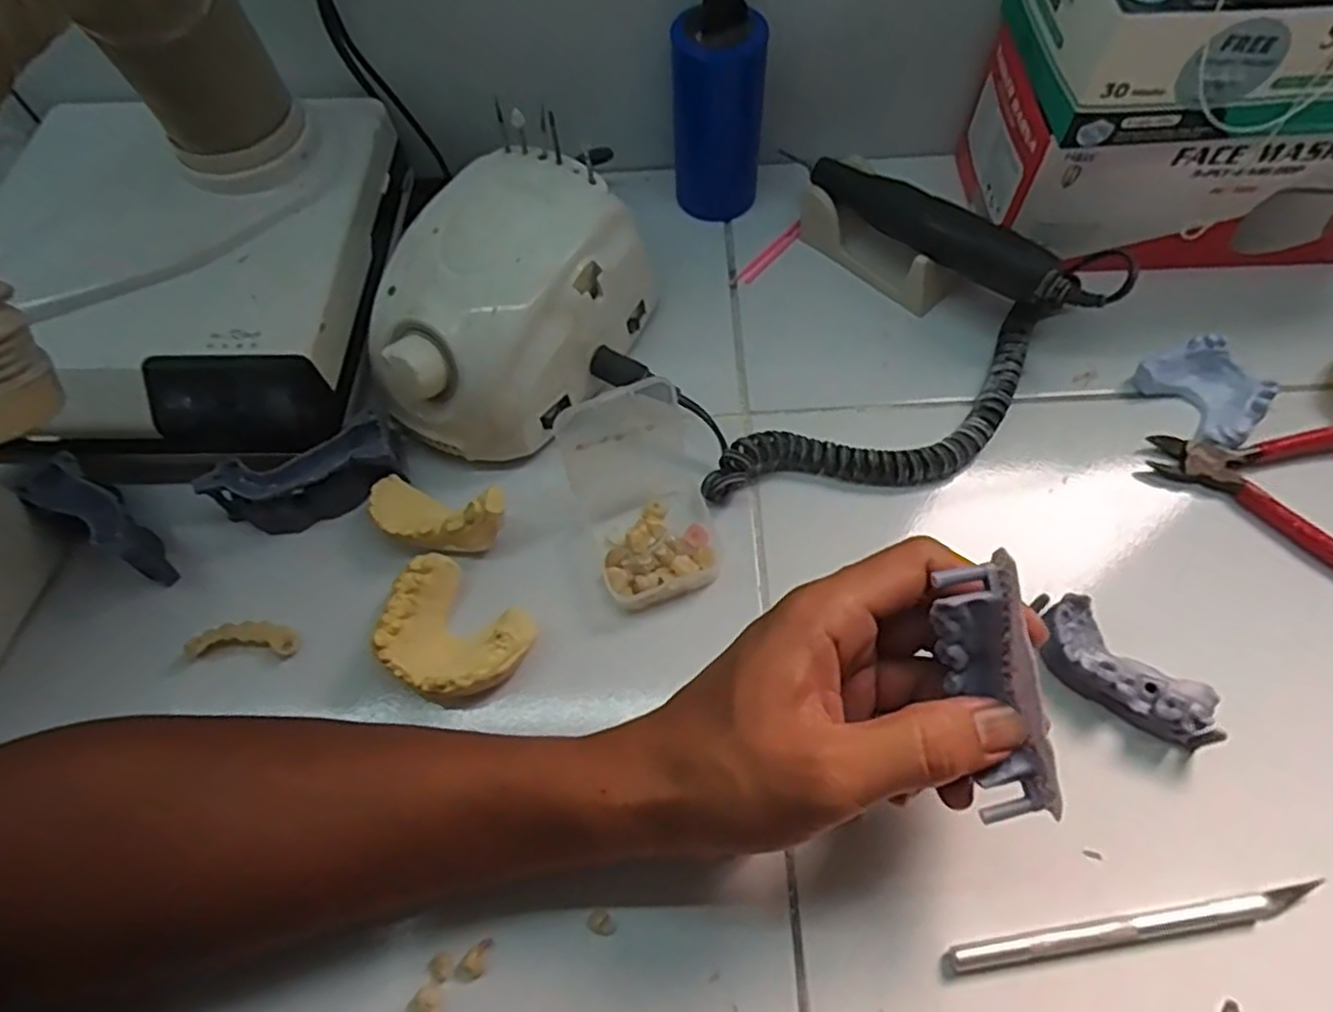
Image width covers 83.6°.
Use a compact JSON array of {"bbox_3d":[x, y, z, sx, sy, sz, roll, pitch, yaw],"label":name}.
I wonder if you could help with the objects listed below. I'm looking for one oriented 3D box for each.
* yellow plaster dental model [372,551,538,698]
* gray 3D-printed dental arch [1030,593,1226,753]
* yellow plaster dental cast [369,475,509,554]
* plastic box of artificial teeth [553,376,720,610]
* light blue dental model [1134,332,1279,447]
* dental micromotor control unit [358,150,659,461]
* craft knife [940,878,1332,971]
[{"bbox_3d":[-0.093,0.057,0.322,0.060,0.030,0.050,32,68,17],"label":"yellow plaster dental model"},{"bbox_3d":[0.186,0.069,0.308,0.080,0.024,0.029,36,69,19],"label":"gray 3D-printed dental arch"},{"bbox_3d":[-0.107,0.006,0.345,0.064,0.038,0.029,17,64,11],"label":"yellow plaster dental cast"},{"bbox_3d":[-0.009,-0.001,0.332,0.059,0.059,0.074,-15,63,-6],"label":"plastic box of artificial teeth"},{"bbox_3d":[0.271,-0.058,0.371,0.040,0.020,0.055,-28,65,-12],"label":"light blue dental model"},{"bbox_3d":[-0.076,-0.094,0.369,0.099,0.083,0.139,21,65,12],"label":"dental micromotor control unit"},{"bbox_3d":[0.171,0.154,0.272,0.136,0.008,0.010,-8,62,-2],"label":"craft knife"}]

